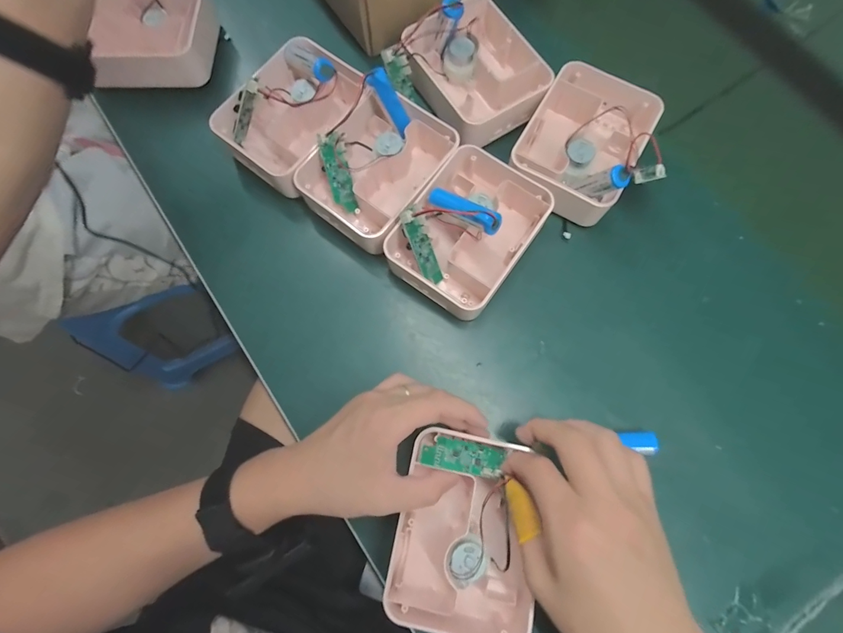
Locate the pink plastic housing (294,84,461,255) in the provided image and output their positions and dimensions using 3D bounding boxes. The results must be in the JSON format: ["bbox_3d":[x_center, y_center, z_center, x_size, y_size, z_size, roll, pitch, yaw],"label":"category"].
[{"bbox_3d":[-0.040,-0.134,0.387,0.102,0.042,0.130,33,75,9],"label":"pink plastic housing"}]

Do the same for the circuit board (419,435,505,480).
[{"bbox_3d":[0.031,0.101,0.306,0.060,0.007,0.023,13,57,1],"label":"circuit board"}]

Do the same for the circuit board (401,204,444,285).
[{"bbox_3d":[0.001,-0.058,0.357,0.022,0.013,0.070,-30,120,-10],"label":"circuit board"}]

